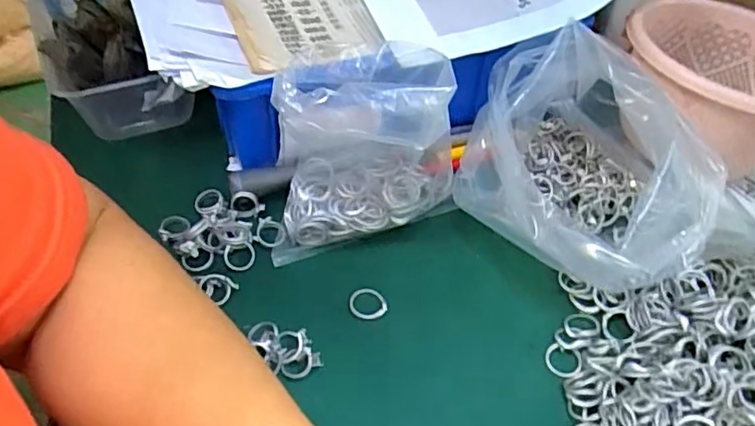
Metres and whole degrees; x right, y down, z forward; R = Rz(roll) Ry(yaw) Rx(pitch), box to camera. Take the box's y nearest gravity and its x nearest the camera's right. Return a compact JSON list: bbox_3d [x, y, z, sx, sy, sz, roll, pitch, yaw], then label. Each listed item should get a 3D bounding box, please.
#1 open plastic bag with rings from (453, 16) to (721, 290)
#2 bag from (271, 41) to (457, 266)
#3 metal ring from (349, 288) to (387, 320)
[{"bbox_3d":[0.126,-0.042,0.397,0.136,0.109,0.187,8,47,5],"label":"open plastic bag with rings"},{"bbox_3d":[-0.012,-0.048,0.391,0.128,0.112,0.087,-11,48,-13],"label":"bag"},{"bbox_3d":[-0.006,0.056,0.368,0.024,0.005,0.018,16,48,12],"label":"metal ring"}]

